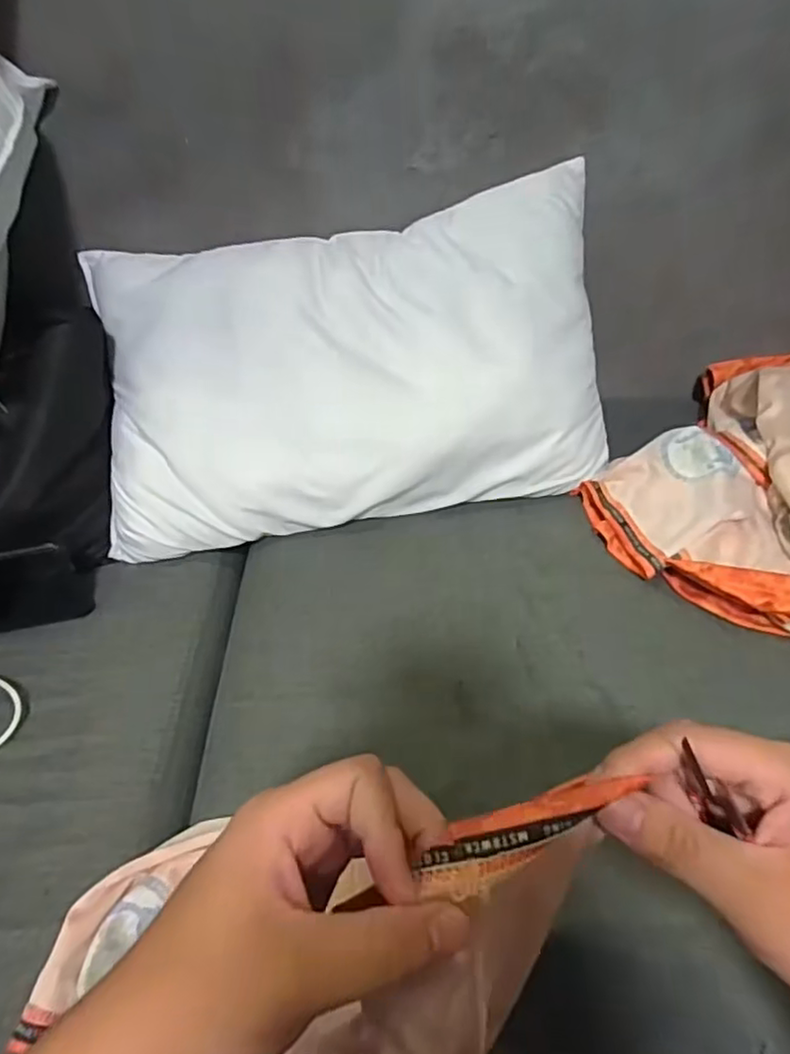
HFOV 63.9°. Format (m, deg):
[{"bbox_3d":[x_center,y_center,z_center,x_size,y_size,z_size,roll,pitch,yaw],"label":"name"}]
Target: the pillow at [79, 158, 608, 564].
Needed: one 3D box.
[{"bbox_3d":[-0.043,-0.158,0.641,0.496,0.307,0.130,-11,3,-1],"label":"pillow"}]

